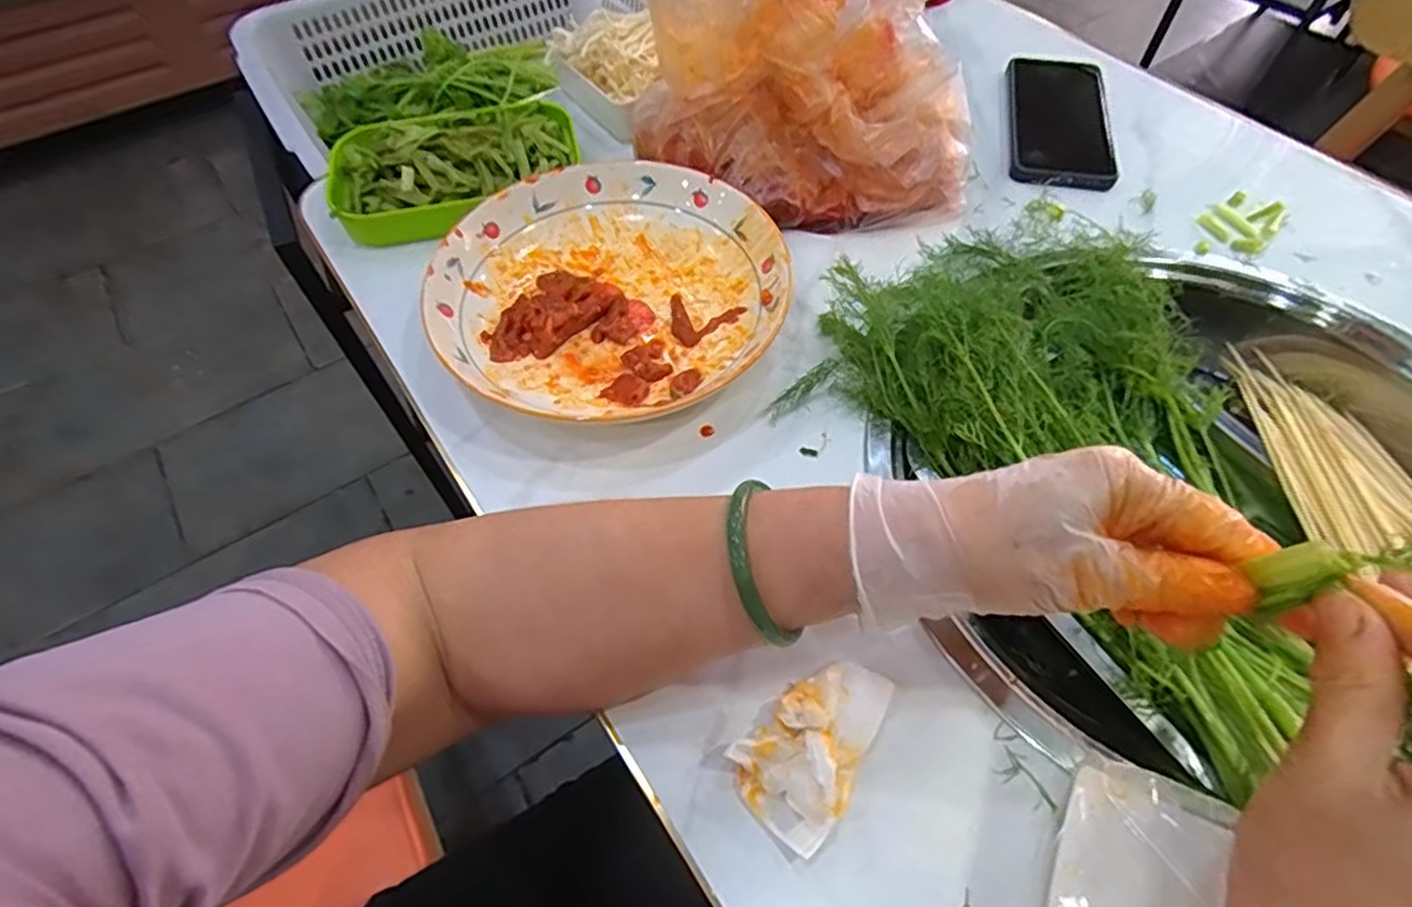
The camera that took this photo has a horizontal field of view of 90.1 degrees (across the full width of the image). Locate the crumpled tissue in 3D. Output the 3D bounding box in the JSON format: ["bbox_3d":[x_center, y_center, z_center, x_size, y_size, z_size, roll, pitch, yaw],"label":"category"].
[{"bbox_3d":[0.053,0.132,0.321,0.081,0.020,0.050,-38,63,-22],"label":"crumpled tissue"}]

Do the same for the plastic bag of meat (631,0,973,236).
[{"bbox_3d":[0.082,-0.288,0.499,0.238,0.181,0.171,19,59,13],"label":"plastic bag of meat"}]

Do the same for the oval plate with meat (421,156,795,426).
[{"bbox_3d":[-0.063,-0.112,0.469,0.226,0.036,0.214,-8,57,-4],"label":"oval plate with meat"}]

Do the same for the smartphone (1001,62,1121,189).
[{"bbox_3d":[0.298,-0.284,0.591,0.081,0.014,0.169,9,57,7],"label":"smartphone"}]

